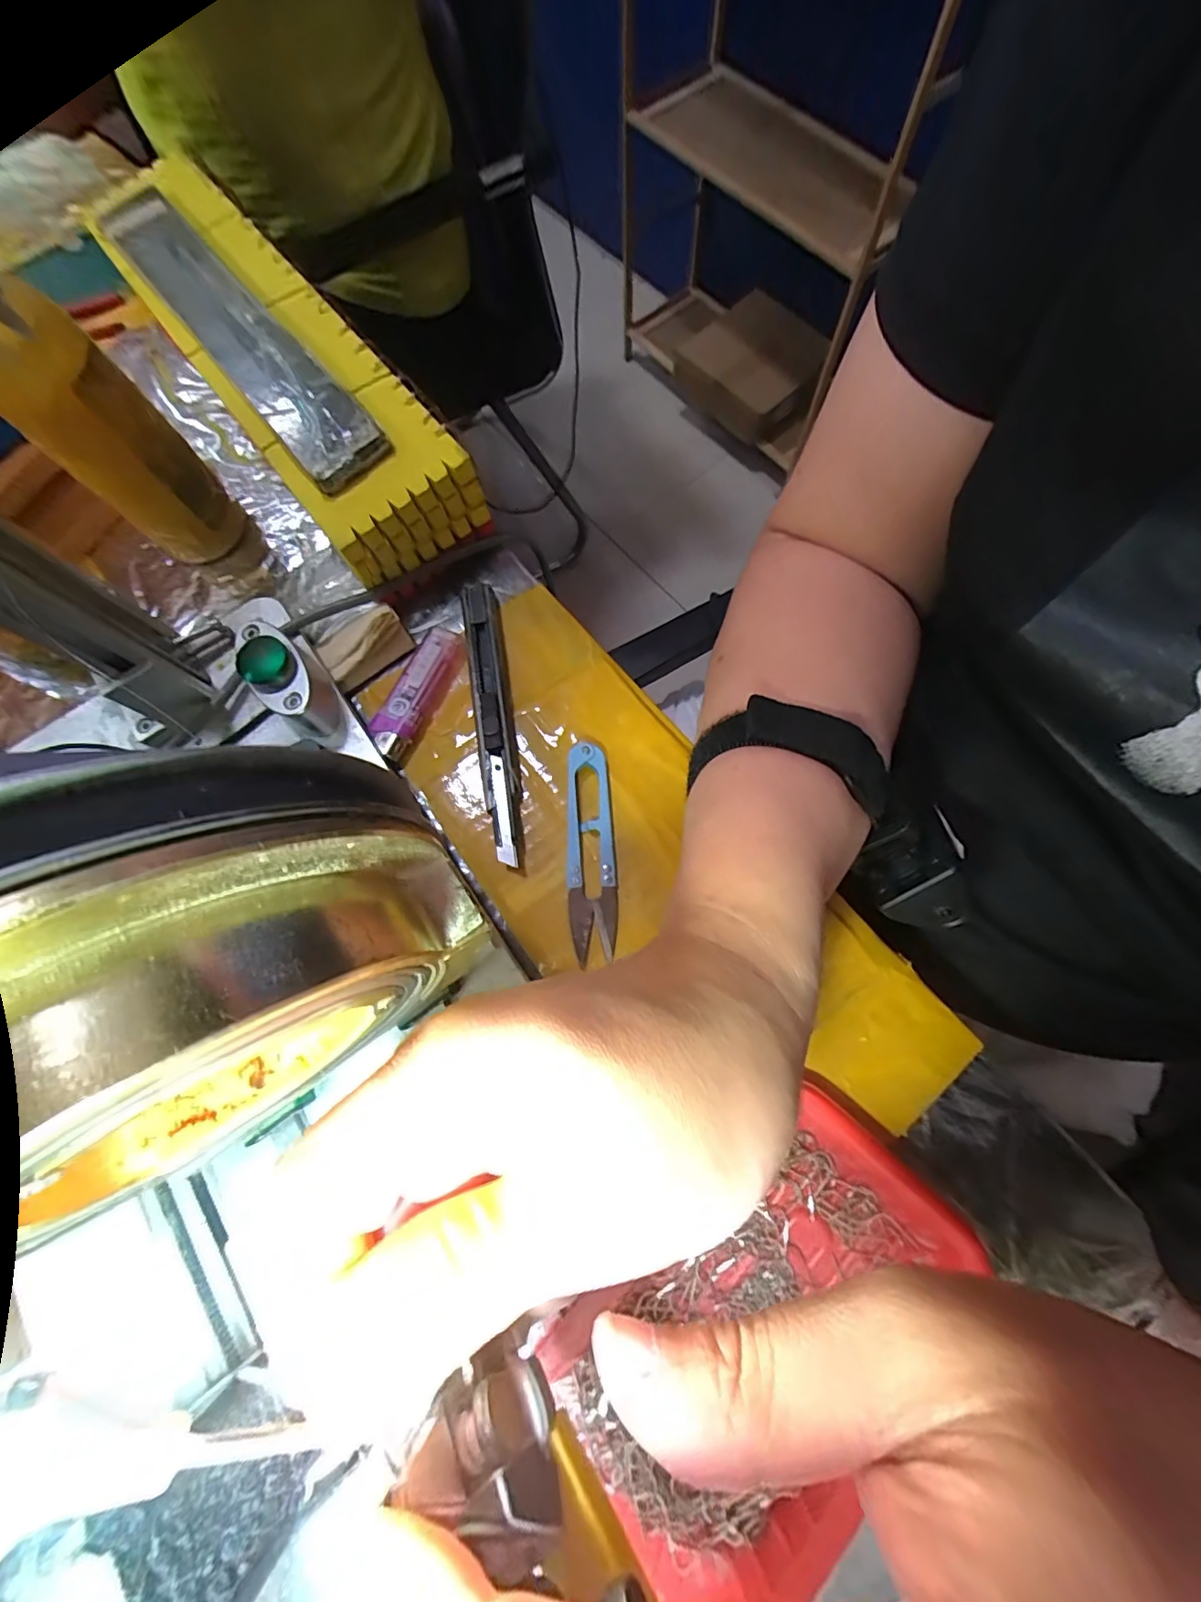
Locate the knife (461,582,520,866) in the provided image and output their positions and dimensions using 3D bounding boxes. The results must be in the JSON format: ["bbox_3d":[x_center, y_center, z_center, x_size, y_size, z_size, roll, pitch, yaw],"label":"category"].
[{"bbox_3d":[-0.056,-0.046,0.276,0.018,0.010,0.159,-10,73,-1],"label":"knife"}]

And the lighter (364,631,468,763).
[{"bbox_3d":[-0.097,-0.058,0.284,0.024,0.012,0.075,20,75,8],"label":"lighter"}]

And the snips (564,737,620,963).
[{"bbox_3d":[-0.005,0.021,0.251,0.022,0.013,0.100,-4,73,1],"label":"snips"}]

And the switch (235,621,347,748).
[{"bbox_3d":[-0.151,-0.057,0.260,0.029,0.036,0.062,-35,75,-8],"label":"switch"}]

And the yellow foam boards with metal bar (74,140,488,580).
[{"bbox_3d":[-0.201,-0.274,0.327,0.086,0.053,0.362,-37,74,-8],"label":"yellow foam boards with metal bar"}]

